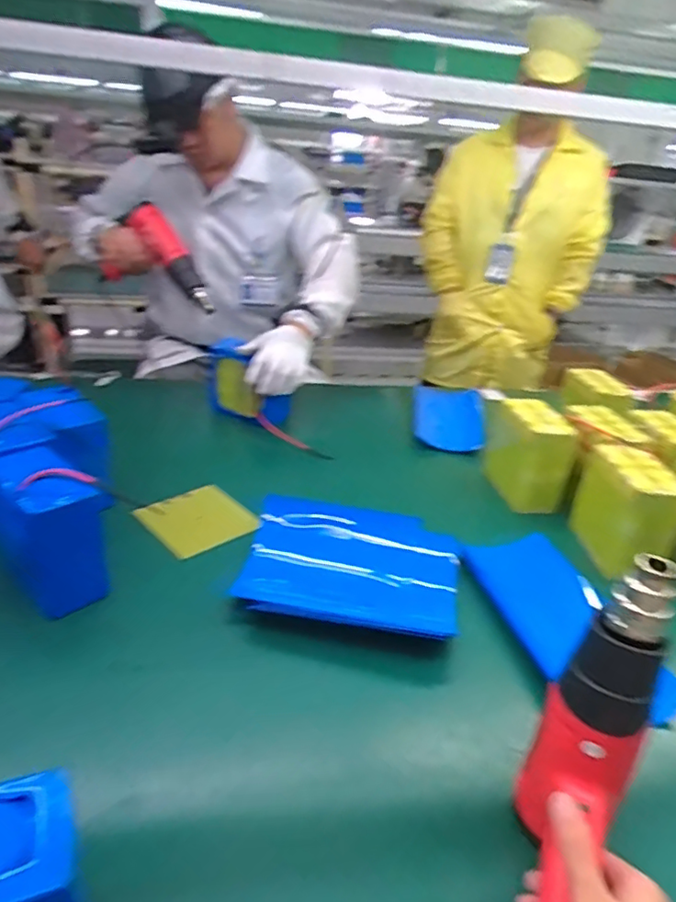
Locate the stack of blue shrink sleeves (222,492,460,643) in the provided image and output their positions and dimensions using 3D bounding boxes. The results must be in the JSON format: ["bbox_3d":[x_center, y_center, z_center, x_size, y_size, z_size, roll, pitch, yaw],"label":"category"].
[{"bbox_3d":[0.021,0.140,0.746,0.273,0.043,0.178,8,27,3],"label":"stack of blue shrink sleeves"}]

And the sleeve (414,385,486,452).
[{"bbox_3d":[0.237,-0.077,1.243,0.146,0.028,0.349,9,27,4],"label":"sleeve"}]

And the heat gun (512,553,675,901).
[{"bbox_3d":[0.177,0.212,0.407,0.063,0.280,0.110,16,-2,17],"label":"heat gun"}]

